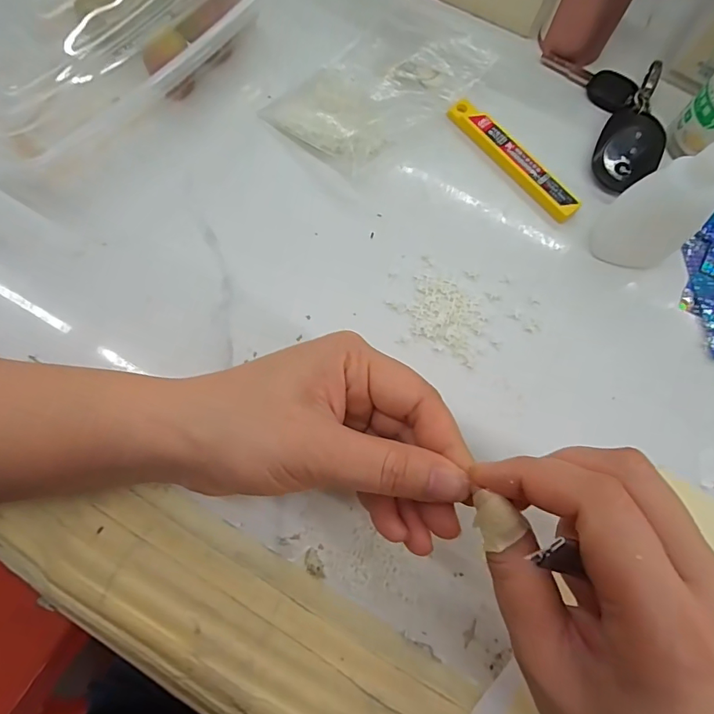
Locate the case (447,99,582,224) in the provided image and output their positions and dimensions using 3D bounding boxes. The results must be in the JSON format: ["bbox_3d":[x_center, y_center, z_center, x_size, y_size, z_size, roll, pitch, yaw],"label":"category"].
[{"bbox_3d":[0.096,-0.123,0.284,0.017,0.009,0.101,-40,79,-12],"label":"case"}]

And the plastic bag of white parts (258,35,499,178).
[{"bbox_3d":[0.014,-0.170,0.288,0.083,0.022,0.123,44,77,10],"label":"plastic bag of white parts"}]

